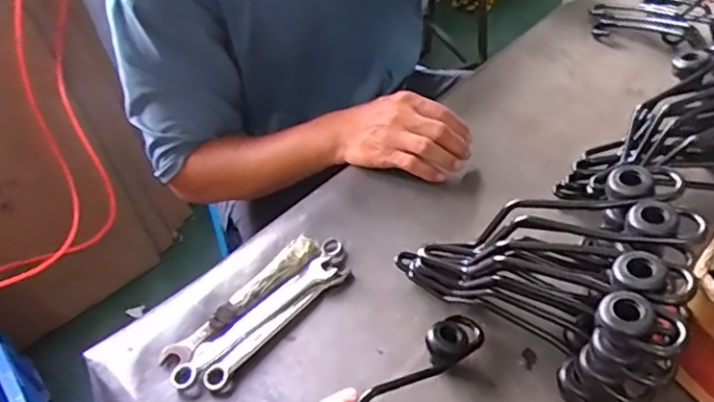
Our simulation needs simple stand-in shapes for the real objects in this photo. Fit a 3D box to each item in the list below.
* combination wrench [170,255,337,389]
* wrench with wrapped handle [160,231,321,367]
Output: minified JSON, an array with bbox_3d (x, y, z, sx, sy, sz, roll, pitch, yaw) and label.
[{"bbox_3d":[-0.086,0.102,0.512,0.162,0.008,0.021,-37,53,-25],"label":"combination wrench"},{"bbox_3d":[-0.097,0.085,0.527,0.025,0.011,0.161,32,58,31],"label":"wrench with wrapped handle"}]

